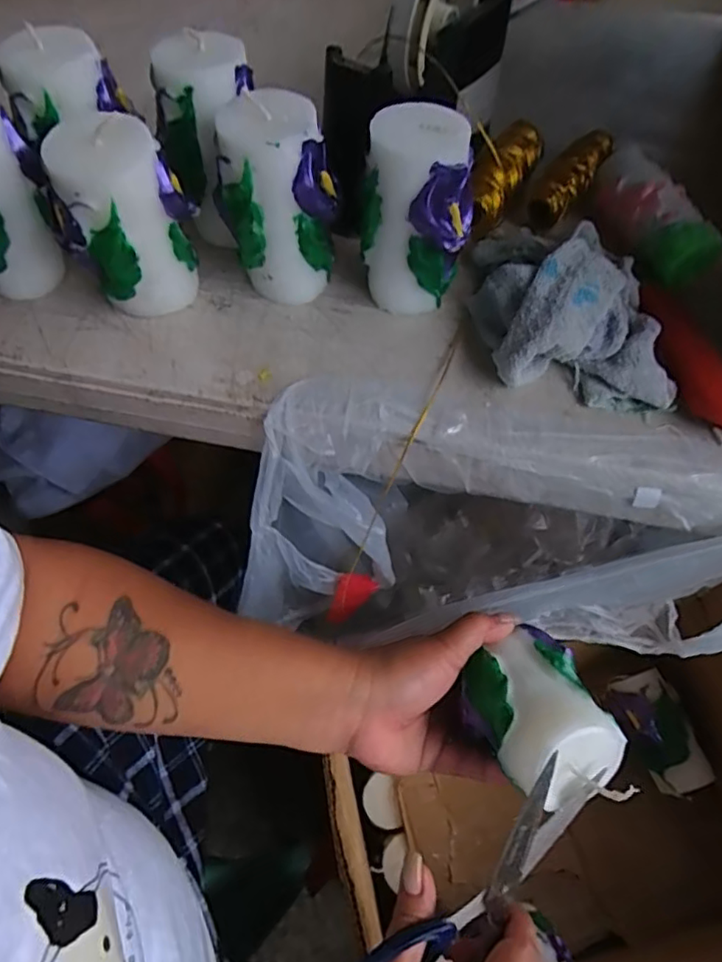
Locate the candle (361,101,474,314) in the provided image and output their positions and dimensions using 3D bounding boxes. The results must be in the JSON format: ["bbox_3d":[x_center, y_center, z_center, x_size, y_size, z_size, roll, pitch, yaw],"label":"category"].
[{"bbox_3d":[0.031,-0.149,0.332,0.062,0.101,0.051,12,61,6],"label":"candle"}]

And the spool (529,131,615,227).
[{"bbox_3d":[0.154,-0.224,0.420,0.028,0.021,0.109,30,65,16],"label":"spool"}]

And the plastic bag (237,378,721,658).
[{"bbox_3d":[0.091,0.052,0.370,0.316,0.207,0.071,12,40,5],"label":"plastic bag"}]

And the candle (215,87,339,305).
[{"bbox_3d":[-0.048,-0.158,0.336,0.062,0.103,0.049,-9,61,-6],"label":"candle"}]

